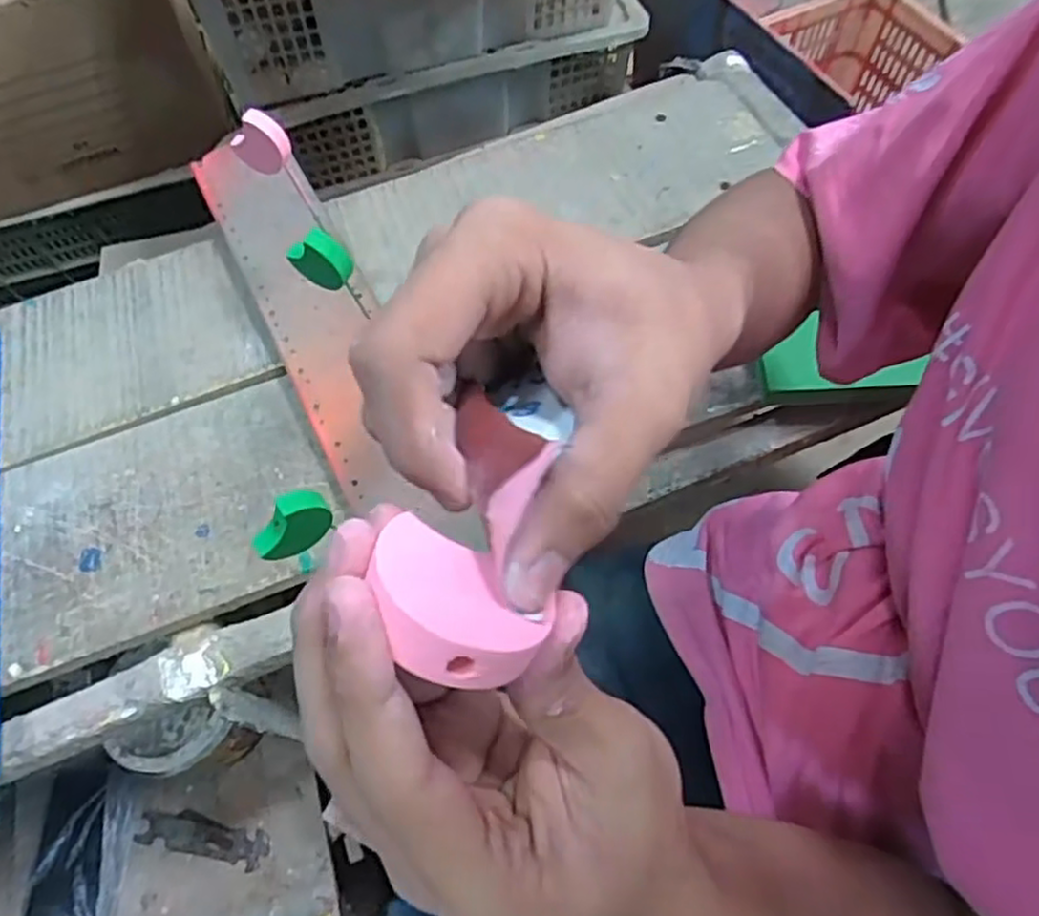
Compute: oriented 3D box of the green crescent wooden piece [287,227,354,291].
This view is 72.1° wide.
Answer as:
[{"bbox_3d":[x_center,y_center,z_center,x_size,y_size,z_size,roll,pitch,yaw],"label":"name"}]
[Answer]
[{"bbox_3d":[-0.120,-0.121,0.431,0.043,0.042,0.011,24,66,15],"label":"green crescent wooden piece"}]

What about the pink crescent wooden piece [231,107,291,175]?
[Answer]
[{"bbox_3d":[-0.180,-0.218,0.489,0.043,0.043,0.011,17,64,12],"label":"pink crescent wooden piece"}]

